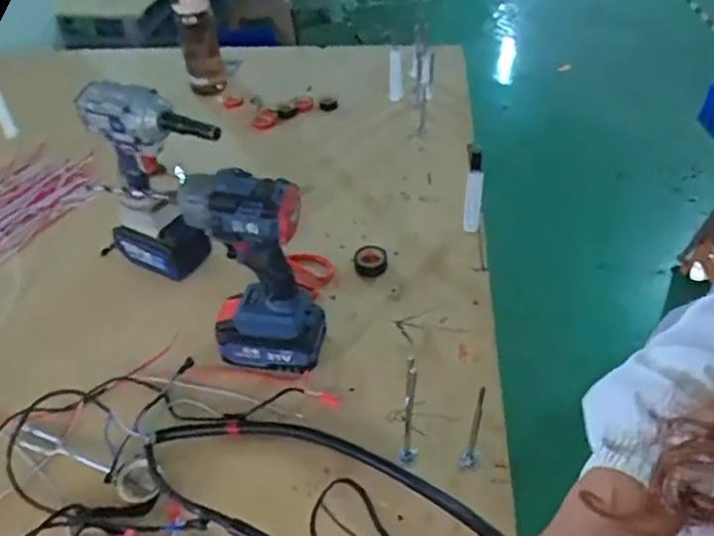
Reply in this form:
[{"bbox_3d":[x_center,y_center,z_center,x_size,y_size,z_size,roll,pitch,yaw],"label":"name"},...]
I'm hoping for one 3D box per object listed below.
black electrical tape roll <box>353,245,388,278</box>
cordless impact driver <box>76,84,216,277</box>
[{"bbox_3d":[0.019,-0.012,0.891,0.047,0.026,0.049,0,42,1],"label":"black electrical tape roll"},{"bbox_3d":[-0.249,-0.094,0.798,0.200,0.255,0.077,25,48,25],"label":"cordless impact driver"}]

